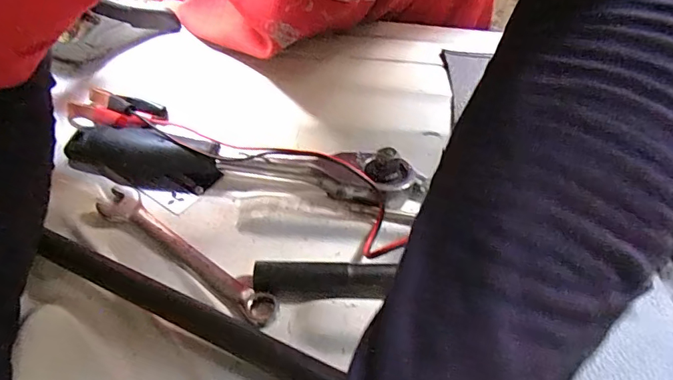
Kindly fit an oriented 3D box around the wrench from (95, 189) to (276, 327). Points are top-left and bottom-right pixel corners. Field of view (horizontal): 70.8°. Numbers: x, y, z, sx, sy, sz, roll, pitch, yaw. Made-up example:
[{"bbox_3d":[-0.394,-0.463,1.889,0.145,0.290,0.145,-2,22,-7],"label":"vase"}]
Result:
[{"bbox_3d":[-0.095,0.039,0.292,0.140,0.015,0.021,32,52,19],"label":"wrench"}]

